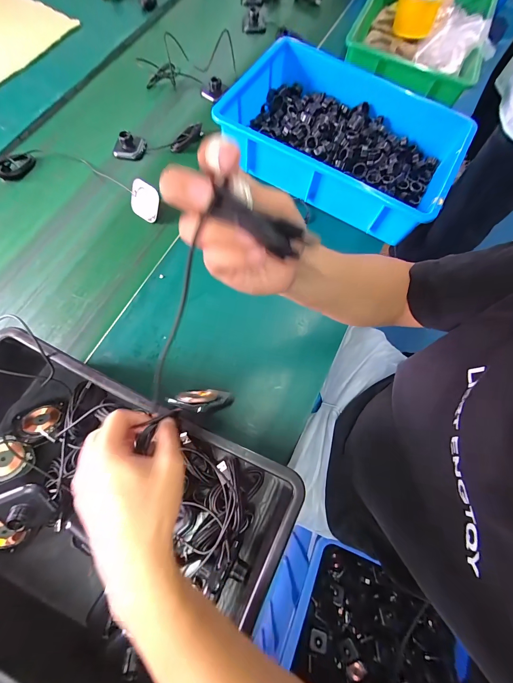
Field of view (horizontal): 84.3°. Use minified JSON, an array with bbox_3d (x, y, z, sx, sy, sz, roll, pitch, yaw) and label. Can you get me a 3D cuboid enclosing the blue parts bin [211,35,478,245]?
[{"bbox_3d":[0.165,-0.390,0.542,0.404,0.096,0.284,29,72,9],"label":"blue parts bin"}]

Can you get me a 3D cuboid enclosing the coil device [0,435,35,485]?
[{"bbox_3d":[-0.320,0.147,0.356,0.059,0.012,0.057,6,67,-14],"label":"coil device"}]

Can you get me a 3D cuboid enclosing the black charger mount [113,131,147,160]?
[{"bbox_3d":[-0.255,-0.399,0.570,0.050,0.031,0.061,21,71,6],"label":"black charger mount"}]

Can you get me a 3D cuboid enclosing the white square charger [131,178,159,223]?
[{"bbox_3d":[-0.202,-0.254,0.511,0.056,0.062,0.005,29,36,3],"label":"white square charger"}]

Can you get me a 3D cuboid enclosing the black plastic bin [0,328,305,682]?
[{"bbox_3d":[-0.187,0.195,0.329,0.404,0.093,0.270,25,72,7],"label":"black plastic bin"}]

